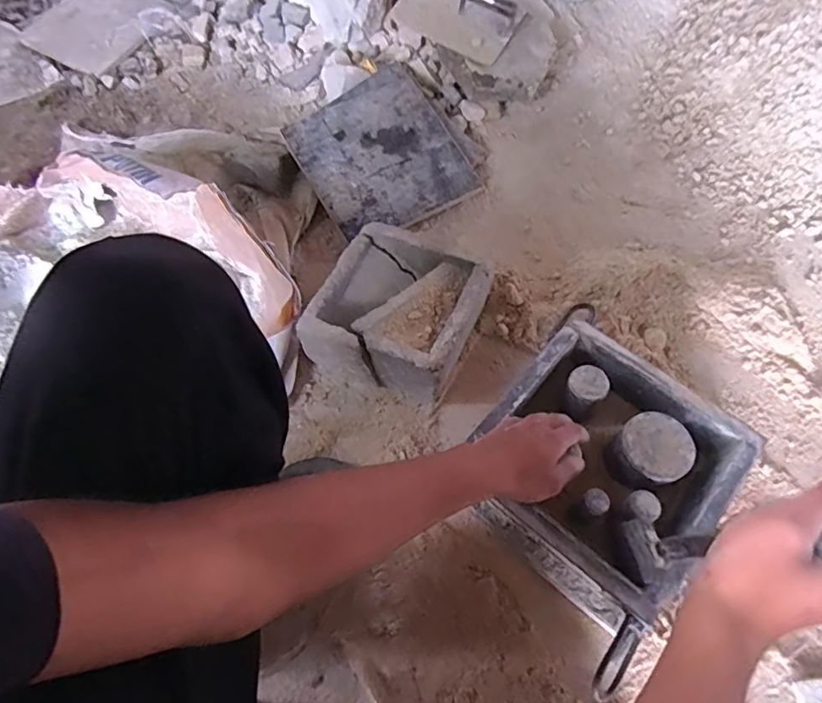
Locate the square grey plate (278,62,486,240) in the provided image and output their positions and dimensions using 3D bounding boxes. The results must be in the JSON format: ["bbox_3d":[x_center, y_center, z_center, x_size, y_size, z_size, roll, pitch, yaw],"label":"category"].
[{"bbox_3d":[-0.054,-0.335,0.902,0.250,0.023,0.274,-31,83,-11],"label":"square grey plate"}]

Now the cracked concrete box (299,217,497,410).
[{"bbox_3d":[-0.017,-0.057,0.746,0.205,0.099,0.209,23,67,10],"label":"cracked concrete box"}]

